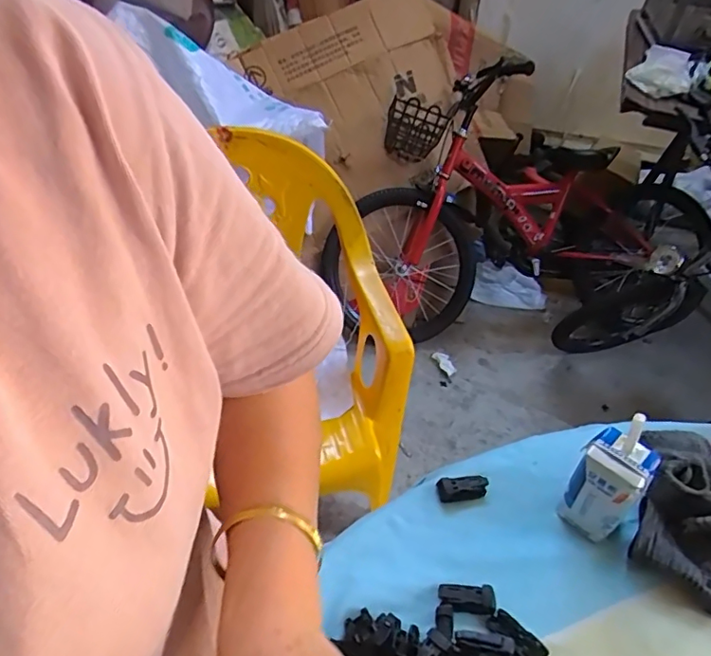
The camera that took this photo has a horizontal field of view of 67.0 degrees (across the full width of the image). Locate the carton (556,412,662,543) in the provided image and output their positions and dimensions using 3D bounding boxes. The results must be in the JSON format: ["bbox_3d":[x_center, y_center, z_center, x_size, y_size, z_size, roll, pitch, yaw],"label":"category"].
[{"bbox_3d":[0.219,0.132,0.468,0.050,0.119,0.046,33,53,27],"label":"carton"}]

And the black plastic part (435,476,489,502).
[{"bbox_3d":[0.104,0.155,0.522,0.048,0.012,0.022,-6,46,-7],"label":"black plastic part"}]

